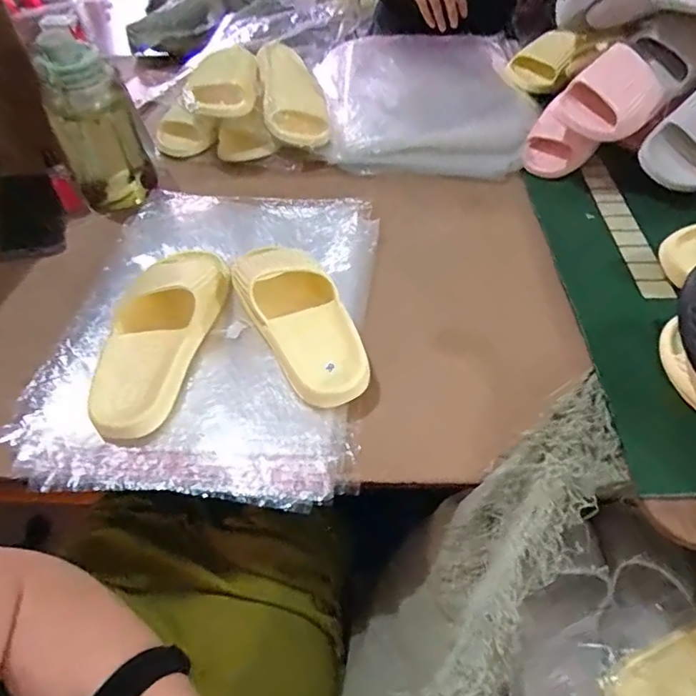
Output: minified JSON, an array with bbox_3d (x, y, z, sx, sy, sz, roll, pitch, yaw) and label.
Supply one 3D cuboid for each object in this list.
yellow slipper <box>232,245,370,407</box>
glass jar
[{"bbox_3d":[-0.057,-0.038,0.579,0.120,0.060,0.228,-20,52,-11],"label":"yellow slipper"},{"bbox_3d":[-0.332,-0.291,0.711,0.107,0.215,0.095,-23,53,-14],"label":"glass jar"}]

